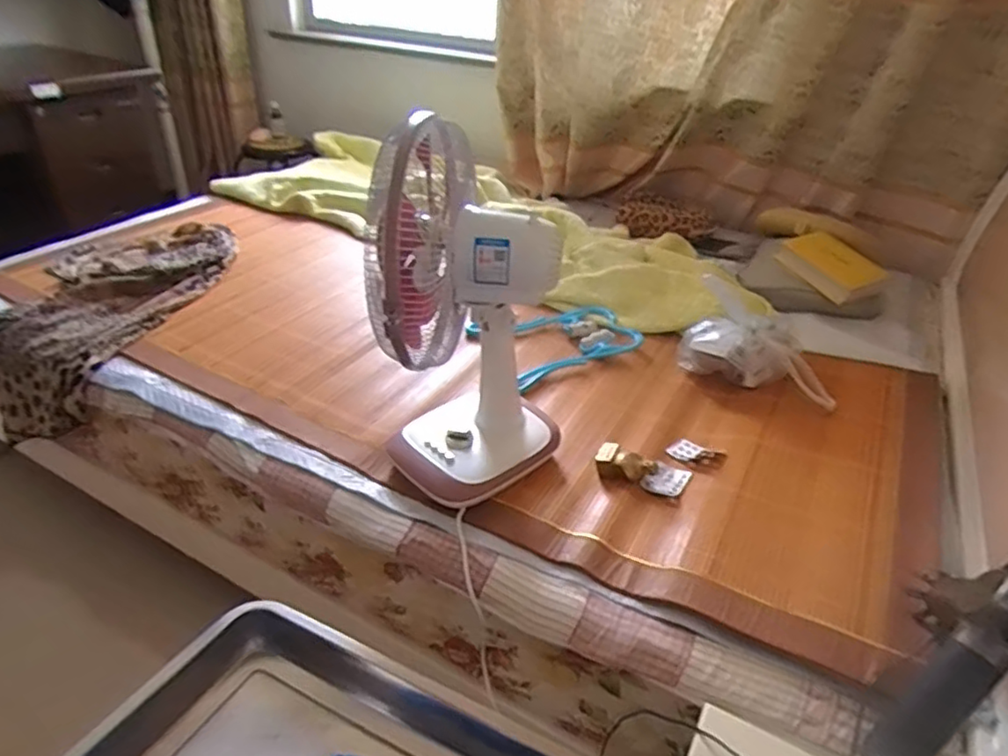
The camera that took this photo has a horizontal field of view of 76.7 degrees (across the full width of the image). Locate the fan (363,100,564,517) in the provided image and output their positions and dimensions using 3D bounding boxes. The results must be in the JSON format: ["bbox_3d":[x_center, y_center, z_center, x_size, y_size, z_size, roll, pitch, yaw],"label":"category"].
[{"bbox_3d":[-0.039,-0.085,0.925,0.245,0.510,0.307,5,35,1],"label":"fan"}]

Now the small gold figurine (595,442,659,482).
[{"bbox_3d":[0.197,0.144,1.038,0.093,0.040,0.049,18,38,19],"label":"small gold figurine"}]

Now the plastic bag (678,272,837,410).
[{"bbox_3d":[0.491,-0.080,1.232,0.252,0.196,0.216,8,35,6],"label":"plastic bag"}]

